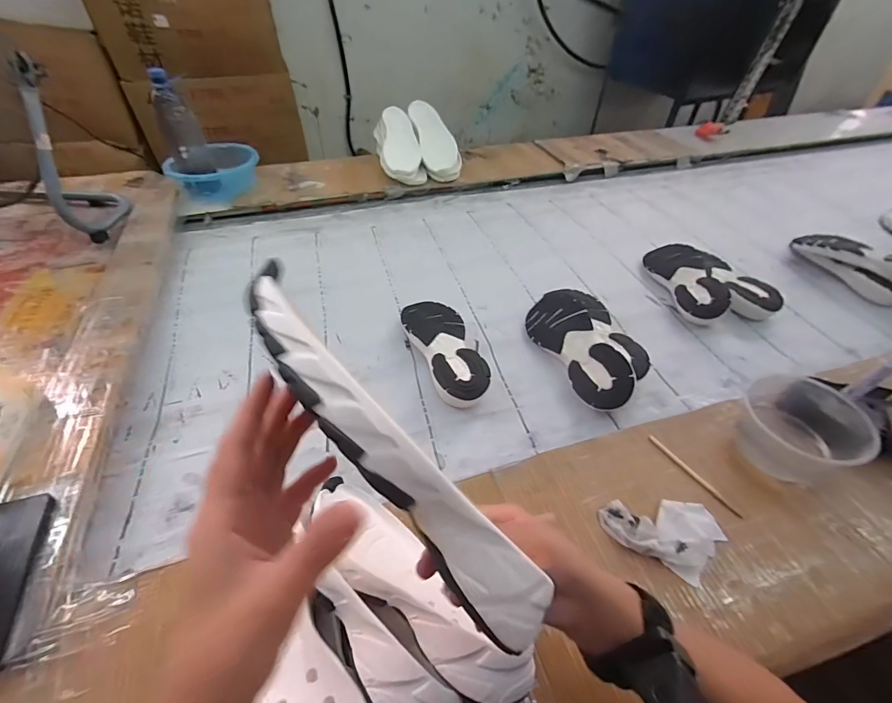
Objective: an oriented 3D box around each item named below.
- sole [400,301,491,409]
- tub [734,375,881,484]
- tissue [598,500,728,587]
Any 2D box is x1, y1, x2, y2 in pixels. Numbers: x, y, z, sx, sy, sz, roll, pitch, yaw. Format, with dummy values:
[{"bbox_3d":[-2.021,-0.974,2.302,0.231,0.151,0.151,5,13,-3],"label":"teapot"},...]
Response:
[{"bbox_3d":[-0.002,-0.006,0.676,0.095,0.043,0.240,-14,48,-17],"label":"sole"},{"bbox_3d":[0.461,0.107,0.529,0.122,0.092,0.133,2,46,-2],"label":"tub"},{"bbox_3d":[0.249,0.208,0.450,0.135,0.024,0.083,0,46,-4],"label":"tissue"}]

